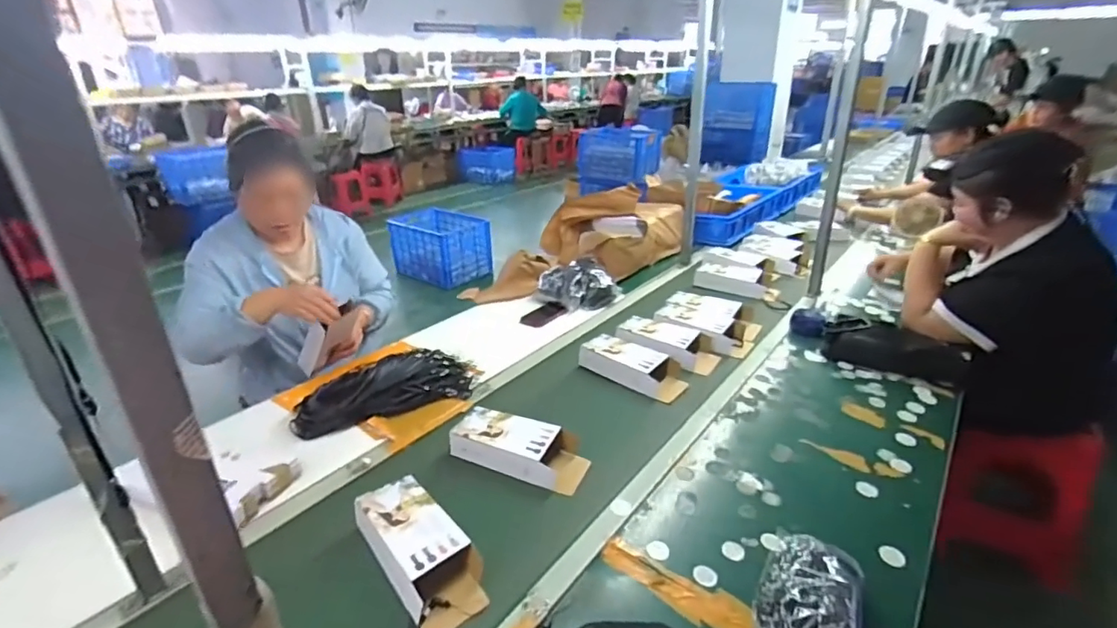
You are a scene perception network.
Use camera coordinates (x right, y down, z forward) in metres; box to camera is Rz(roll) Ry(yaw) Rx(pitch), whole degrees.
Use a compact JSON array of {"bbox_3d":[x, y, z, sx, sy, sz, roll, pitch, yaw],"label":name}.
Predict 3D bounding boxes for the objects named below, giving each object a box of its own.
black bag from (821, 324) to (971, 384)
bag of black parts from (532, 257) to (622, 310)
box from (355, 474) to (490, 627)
[{"bbox_3d":[0.822,0.083,1.306,0.301,0.058,0.124,12,29,20],"label":"black bag"},{"bbox_3d":[0.055,-0.090,1.674,0.233,0.103,0.187,-9,29,-18],"label":"bag of black parts"},{"bbox_3d":[-0.207,0.348,0.798,0.111,0.051,0.246,-21,34,-36],"label":"box"}]

